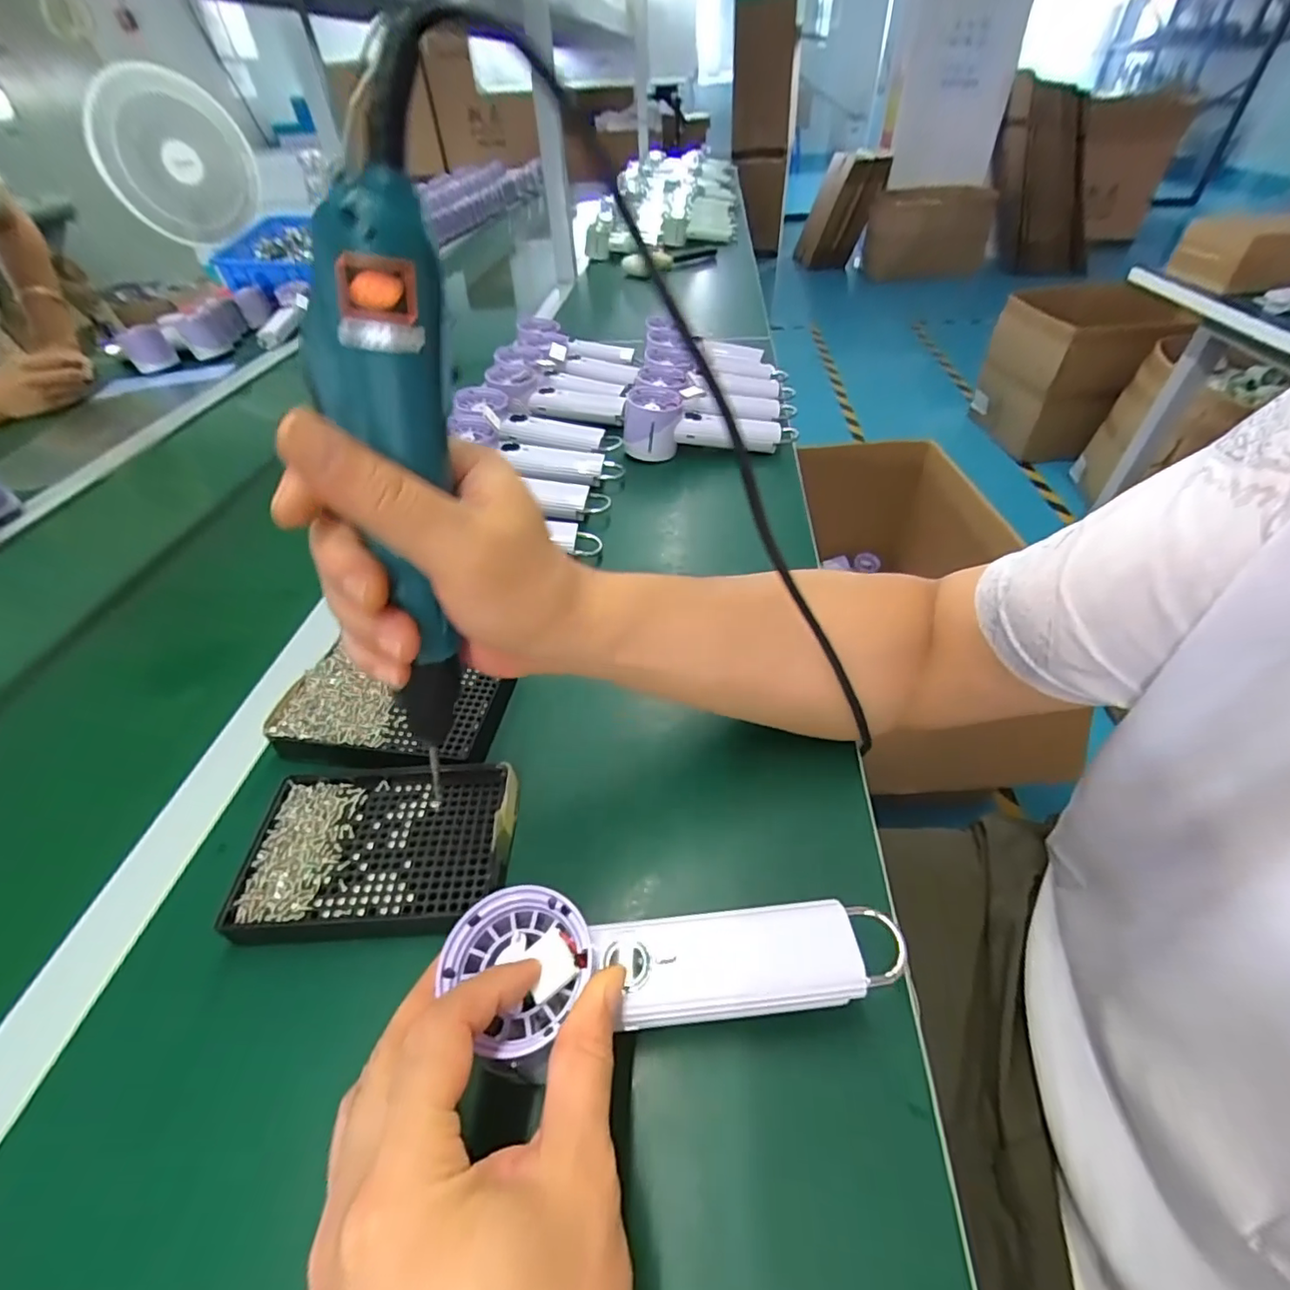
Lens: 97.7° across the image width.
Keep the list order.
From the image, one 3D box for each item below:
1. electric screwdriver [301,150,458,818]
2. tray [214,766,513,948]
[{"bbox_3d":[-0.090,-0.040,0.213,0.032,0.216,0.029,15,31,17],"label":"electric screwdriver"},{"bbox_3d":[-0.146,0.112,0.316,0.140,0.018,0.091,-3,45,0],"label":"tray"}]

